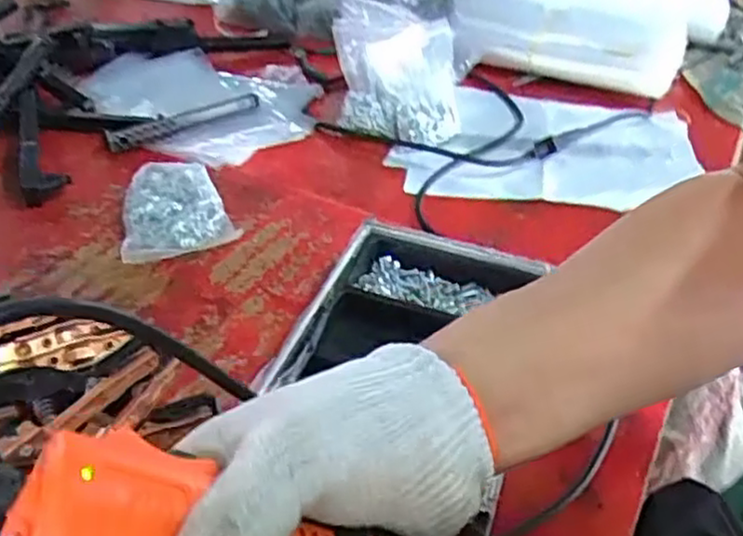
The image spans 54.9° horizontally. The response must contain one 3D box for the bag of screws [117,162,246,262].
[{"bbox_3d":[-0.178,-0.051,0.628,0.094,0.029,0.114,-17,42,-22],"label":"bag of screws"}]

